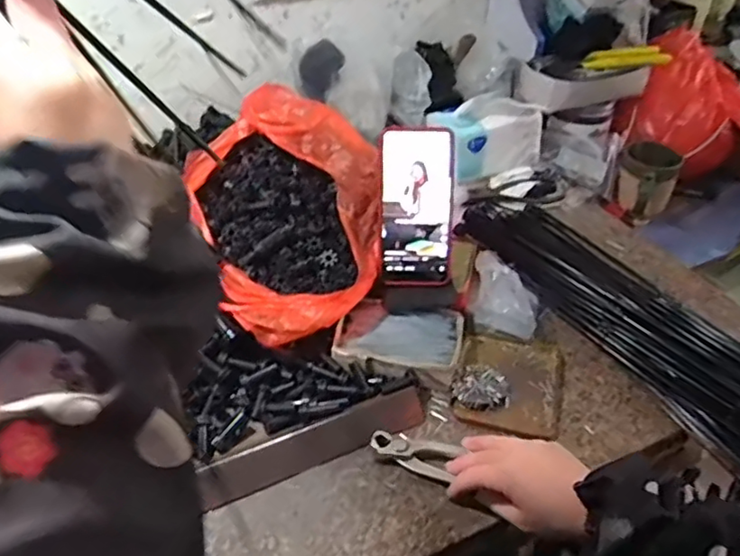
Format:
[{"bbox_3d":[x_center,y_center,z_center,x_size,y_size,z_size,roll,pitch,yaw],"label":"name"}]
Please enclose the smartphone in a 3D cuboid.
[{"bbox_3d":[0.049,-0.075,0.653,0.077,0.163,0.015,-2,13,-2],"label":"smartphone"}]

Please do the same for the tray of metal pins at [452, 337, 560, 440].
[{"bbox_3d":[0.143,0.103,0.633,0.105,0.023,0.120,8,42,12],"label":"tray of metal pins"}]

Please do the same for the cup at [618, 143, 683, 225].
[{"bbox_3d":[0.409,-0.143,0.917,0.080,0.111,0.072,19,45,23],"label":"cup"}]

